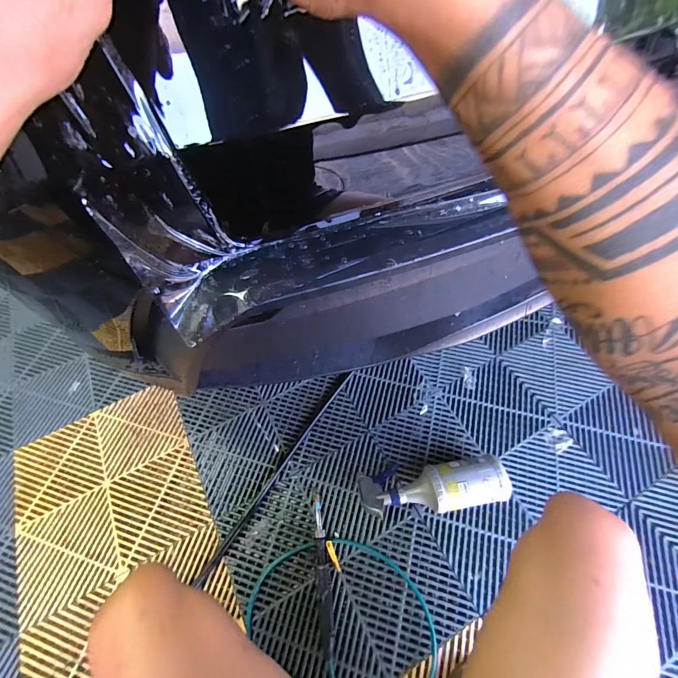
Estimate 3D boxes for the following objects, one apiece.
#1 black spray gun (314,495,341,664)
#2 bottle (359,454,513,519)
[{"bbox_3d":[-0.023,0.456,0.668,0.043,0.035,0.265,-5,60,1],"label":"black spray gun"},{"bbox_3d":[0.193,0.311,0.707,0.288,0.098,0.097,-6,60,0],"label":"bottle"}]

